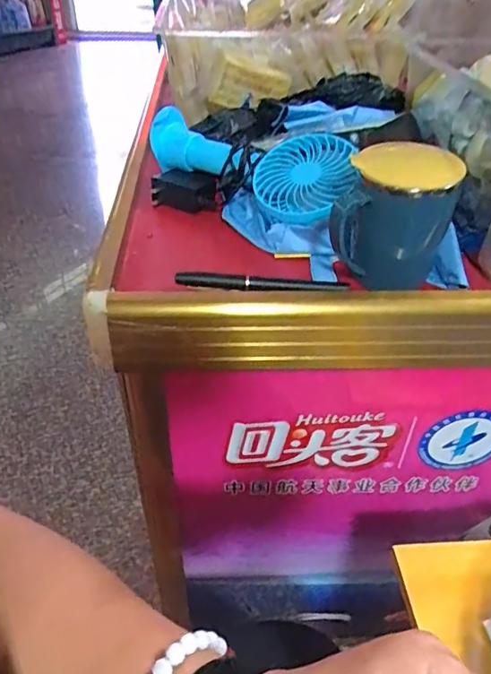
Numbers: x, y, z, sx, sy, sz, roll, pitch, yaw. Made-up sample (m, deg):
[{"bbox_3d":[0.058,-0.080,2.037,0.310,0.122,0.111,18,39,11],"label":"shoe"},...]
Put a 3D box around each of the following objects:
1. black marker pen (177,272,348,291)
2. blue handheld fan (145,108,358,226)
[{"bbox_3d":[0.013,-0.045,0.438,0.142,0.010,0.016,4,40,2],"label":"black marker pen"},{"bbox_3d":[0.009,-0.181,0.534,0.216,0.056,0.085,29,47,28],"label":"blue handheld fan"}]

